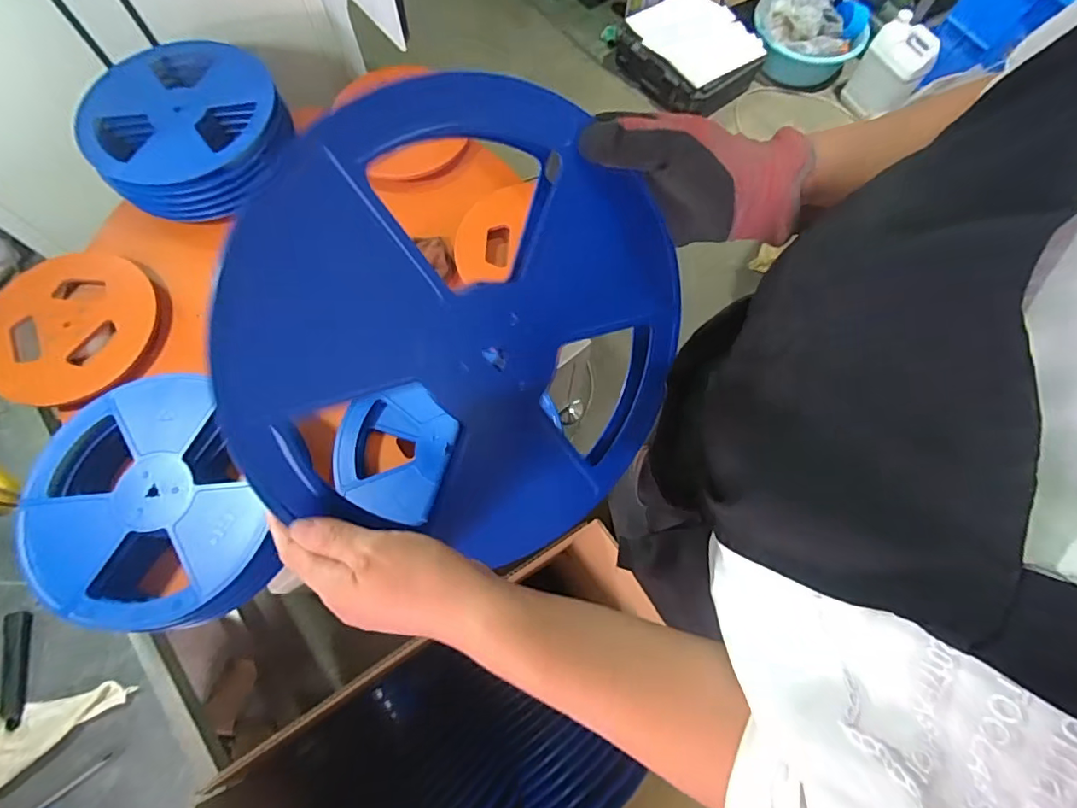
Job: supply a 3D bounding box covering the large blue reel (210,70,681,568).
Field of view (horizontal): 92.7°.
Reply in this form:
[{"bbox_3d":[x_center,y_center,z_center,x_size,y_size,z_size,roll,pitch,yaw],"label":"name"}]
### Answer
[{"bbox_3d":[-0.030,-0.041,0.345,0.301,0.018,0.284,-11,113,-26],"label":"large blue reel"}]

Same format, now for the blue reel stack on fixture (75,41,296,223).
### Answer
[{"bbox_3d":[-0.599,-0.494,0.897,0.312,0.103,0.315,-14,72,-7],"label":"blue reel stack on fixture"}]

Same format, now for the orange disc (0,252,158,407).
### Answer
[{"bbox_3d":[-0.757,-0.124,0.834,0.230,0.048,0.264,2,71,-1],"label":"orange disc"}]

